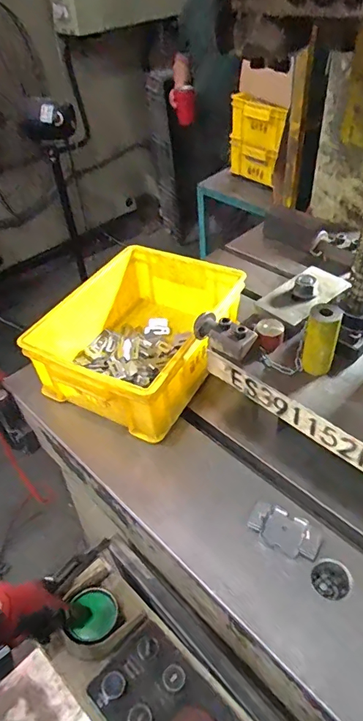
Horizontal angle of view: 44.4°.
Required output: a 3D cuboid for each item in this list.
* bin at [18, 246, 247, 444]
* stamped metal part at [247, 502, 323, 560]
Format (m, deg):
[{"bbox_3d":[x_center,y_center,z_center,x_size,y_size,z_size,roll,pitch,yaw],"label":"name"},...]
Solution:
[{"bbox_3d":[-0.069,-0.046,0.802,0.266,0.132,0.339,17,48,22],"label":"bin"},{"bbox_3d":[0.134,0.222,0.578,0.090,0.012,0.052,22,50,26],"label":"stamped metal part"}]

